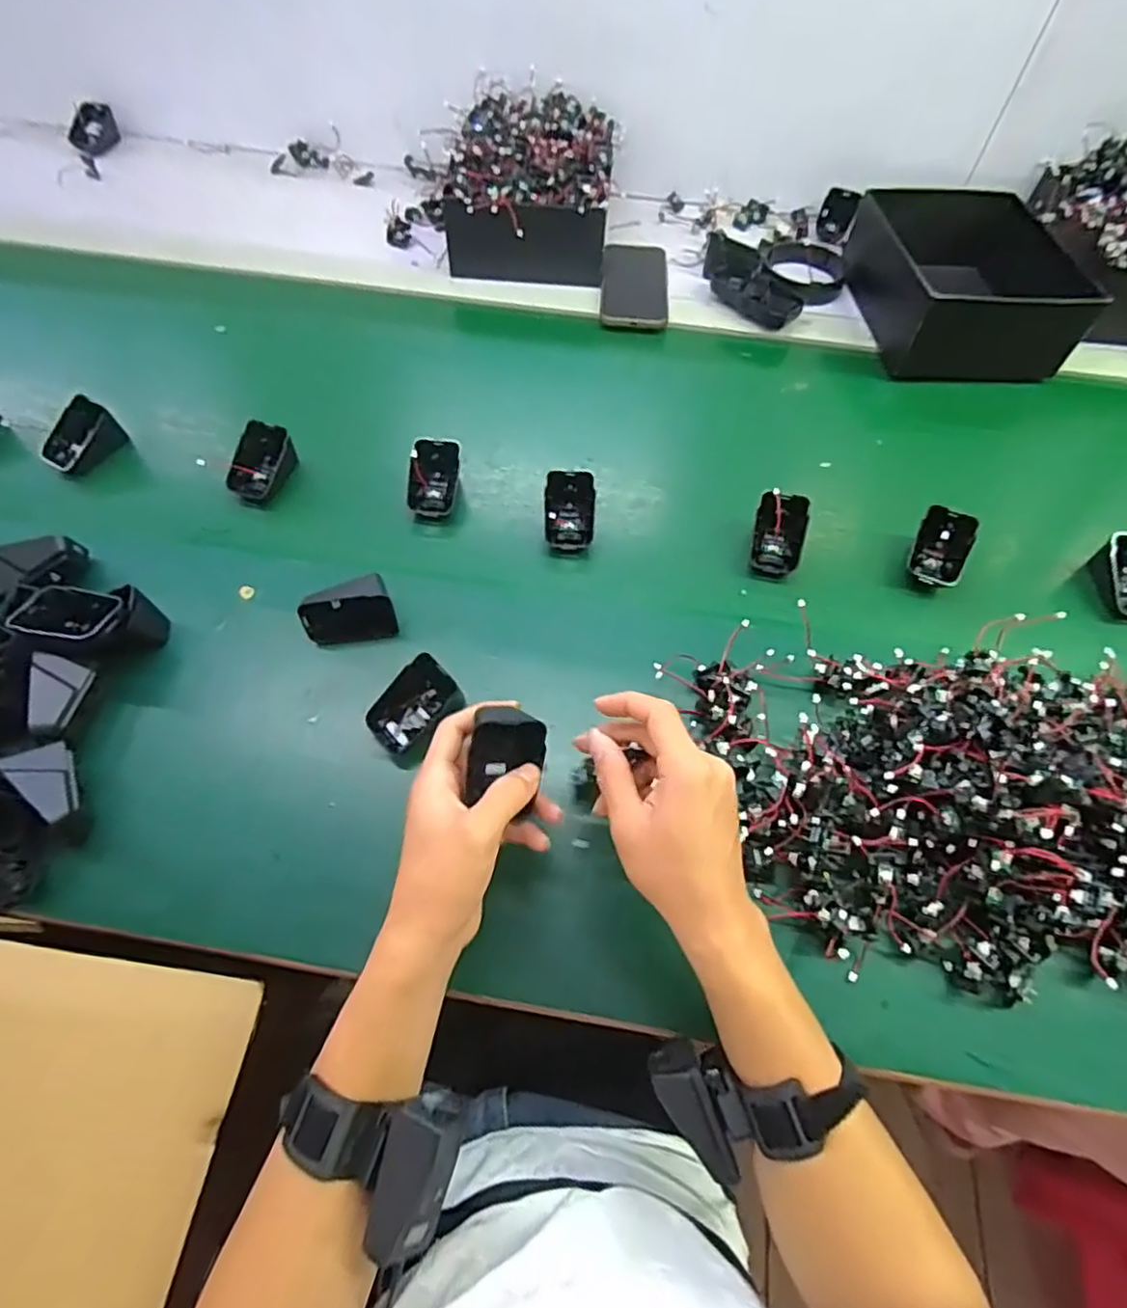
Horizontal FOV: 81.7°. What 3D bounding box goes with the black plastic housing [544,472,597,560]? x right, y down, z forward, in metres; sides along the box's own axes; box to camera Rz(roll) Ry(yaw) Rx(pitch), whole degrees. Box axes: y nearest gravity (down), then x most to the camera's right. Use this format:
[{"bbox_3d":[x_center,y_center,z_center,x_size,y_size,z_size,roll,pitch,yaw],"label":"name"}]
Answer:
[{"bbox_3d":[0.006,-0.121,0.566,0.042,0.041,0.061,0,60,-1],"label":"black plastic housing"}]

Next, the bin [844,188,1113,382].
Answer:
[{"bbox_3d":[0.453,-0.411,0.726,0.223,0.091,0.251,2,60,0],"label":"bin"}]

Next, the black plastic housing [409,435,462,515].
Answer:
[{"bbox_3d":[-0.115,-0.155,0.579,0.045,0.041,0.061,6,60,2],"label":"black plastic housing"}]

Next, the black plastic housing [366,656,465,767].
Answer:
[{"bbox_3d":[-0.107,0.039,0.470,0.069,0.044,0.044,-40,68,-21],"label":"black plastic housing"}]

